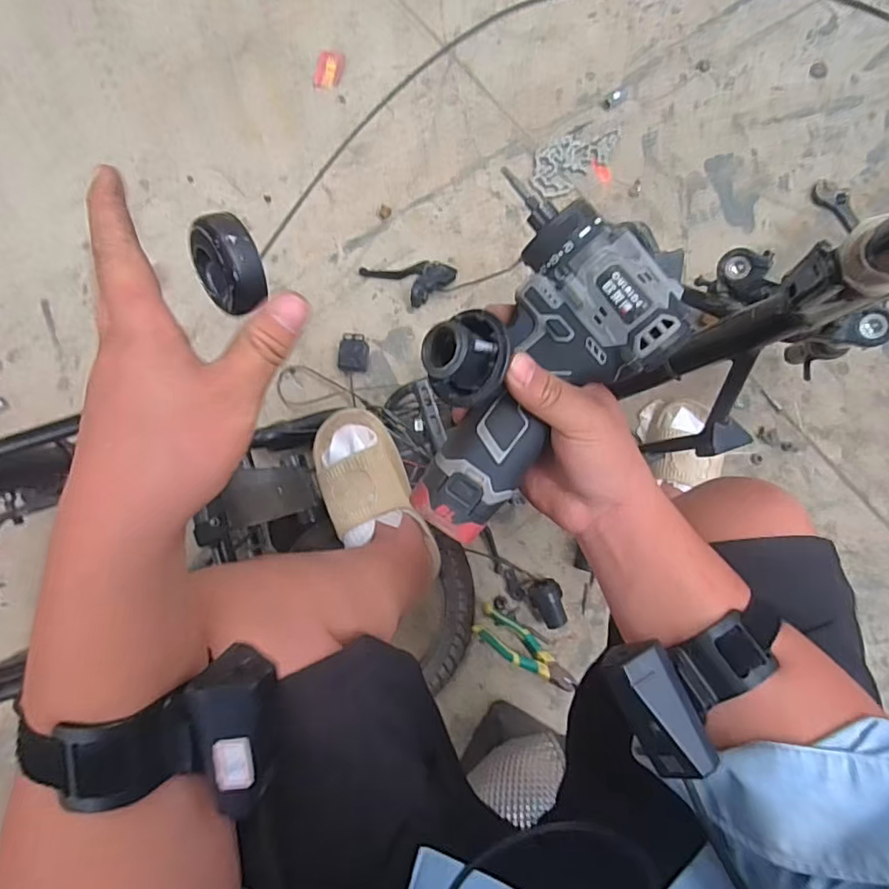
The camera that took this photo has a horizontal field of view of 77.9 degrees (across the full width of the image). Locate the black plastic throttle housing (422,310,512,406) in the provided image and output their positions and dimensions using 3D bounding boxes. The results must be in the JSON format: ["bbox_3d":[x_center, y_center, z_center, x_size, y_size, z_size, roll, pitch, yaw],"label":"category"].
[{"bbox_3d":[0.012,-0.049,0.301,0.046,0.029,0.050,-1,83,4],"label":"black plastic throttle housing"}]

